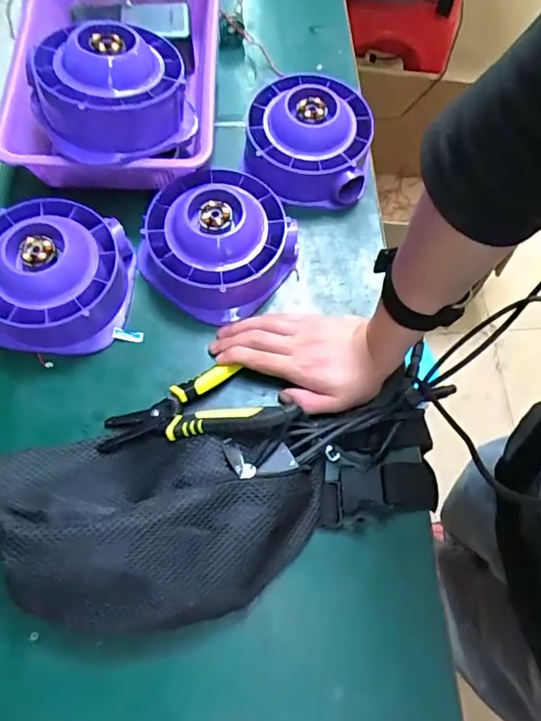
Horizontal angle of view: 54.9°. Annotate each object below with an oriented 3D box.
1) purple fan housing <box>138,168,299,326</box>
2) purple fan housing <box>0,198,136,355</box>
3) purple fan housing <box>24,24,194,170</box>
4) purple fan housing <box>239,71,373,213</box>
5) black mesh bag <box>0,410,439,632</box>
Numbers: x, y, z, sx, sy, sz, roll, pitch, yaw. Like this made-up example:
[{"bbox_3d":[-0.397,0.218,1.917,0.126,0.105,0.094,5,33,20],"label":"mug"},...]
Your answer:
[{"bbox_3d":[-0.049,-0.114,0.494,0.124,0.066,0.131,1,69,-2],"label":"purple fan housing"},{"bbox_3d":[-0.200,-0.080,0.472,0.131,0.065,0.133,5,69,0],"label":"purple fan housing"},{"bbox_3d":[-0.147,-0.250,0.481,0.142,0.081,0.133,-10,71,-8],"label":"purple fan housing"},{"bbox_3d":[0.039,-0.230,0.538,0.127,0.068,0.127,9,69,1],"label":"purple fan housing"},{"bbox_3d":[-0.036,0.114,0.398,0.377,0.076,0.153,-5,70,-4],"label":"black mesh bag"}]

